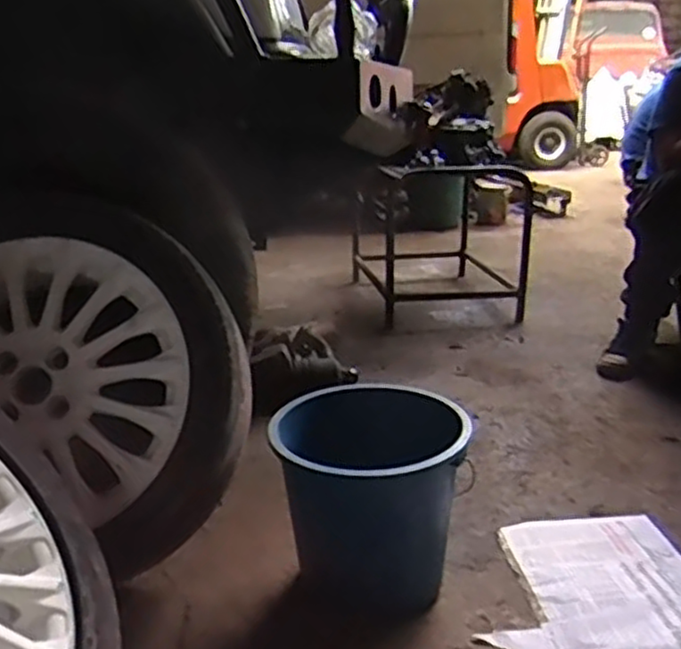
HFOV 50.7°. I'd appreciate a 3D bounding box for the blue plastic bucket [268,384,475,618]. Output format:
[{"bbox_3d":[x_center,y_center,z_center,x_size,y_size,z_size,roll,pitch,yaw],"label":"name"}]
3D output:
[{"bbox_3d":[0.045,0.264,1.073,0.277,0.272,0.299,2,18,8],"label":"blue plastic bucket"}]

